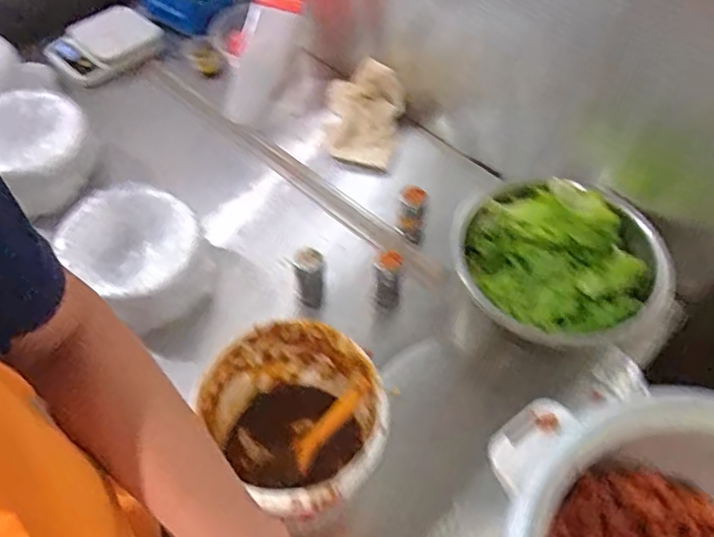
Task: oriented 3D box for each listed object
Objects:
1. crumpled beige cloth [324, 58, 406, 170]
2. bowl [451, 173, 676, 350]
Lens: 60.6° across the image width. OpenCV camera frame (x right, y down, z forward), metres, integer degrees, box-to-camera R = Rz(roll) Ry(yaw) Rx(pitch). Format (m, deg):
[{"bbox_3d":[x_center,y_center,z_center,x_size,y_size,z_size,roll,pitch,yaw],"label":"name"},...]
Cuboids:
[{"bbox_3d":[0.012,-0.271,1.045,0.136,0.073,0.204,1,54,0],"label":"crumpled beige cloth"},{"bbox_3d":[0.261,-0.007,0.831,0.260,0.085,0.280,1,54,-1],"label":"bowl"}]

